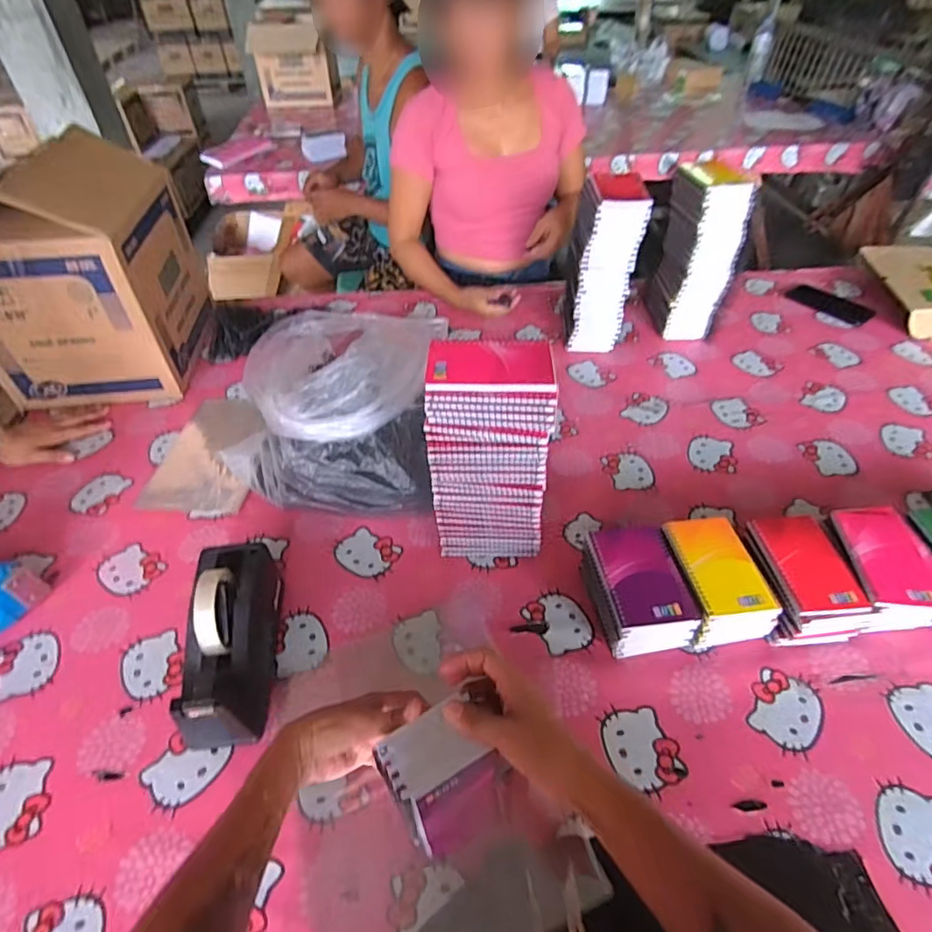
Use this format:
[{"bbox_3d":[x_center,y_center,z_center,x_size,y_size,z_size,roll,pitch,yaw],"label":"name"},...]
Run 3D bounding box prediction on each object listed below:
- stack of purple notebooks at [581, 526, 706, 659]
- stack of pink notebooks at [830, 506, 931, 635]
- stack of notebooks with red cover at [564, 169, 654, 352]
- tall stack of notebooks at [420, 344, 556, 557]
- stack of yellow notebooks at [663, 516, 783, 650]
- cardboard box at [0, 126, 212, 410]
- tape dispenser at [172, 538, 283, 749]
[{"bbox_3d":[0.203,0.145,0.644,0.097,0.089,0.131,-7,46,-5],"label":"stack of purple notebooks"},{"bbox_3d":[0.504,0.130,0.665,0.118,0.081,0.146,-5,46,-4],"label":"stack of pink notebooks"},{"bbox_3d":[0.253,-0.370,1.010,0.109,0.284,0.149,4,46,5],"label":"stack of notebooks with red cover"},{"bbox_3d":[0.029,-0.003,0.667,0.137,0.292,0.092,2,46,3],"label":"tall stack of notebooks"},{"bbox_3d":[0.300,0.142,0.655,0.098,0.080,0.145,-5,46,-3],"label":"stack of yellow notebooks"},{"bbox_3d":[-0.658,-0.318,0.959,0.275,0.349,0.296,-4,46,-3],"label":"cardboard box"},{"bbox_3d":[-0.260,0.188,0.596,0.079,0.121,0.206,-5,46,-4],"label":"tape dispenser"}]

